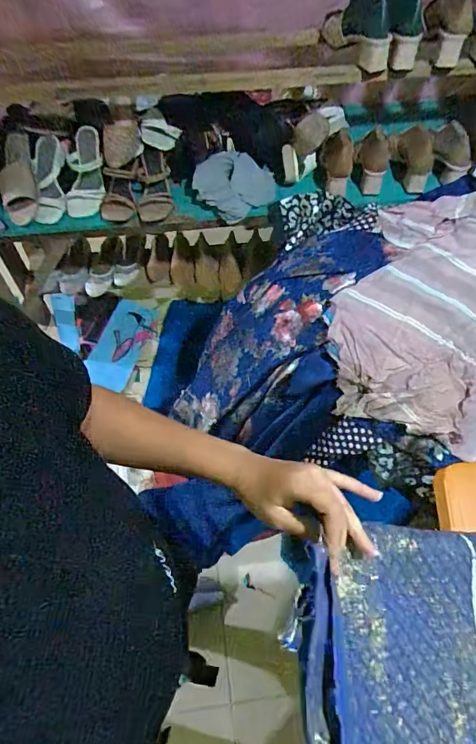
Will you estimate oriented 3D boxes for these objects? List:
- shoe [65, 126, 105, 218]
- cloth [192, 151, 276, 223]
[{"bbox_3d":[-0.389,-0.513,1.094,0.104,0.083,0.252,-8,61,-5],"label":"shoe"},{"bbox_3d":[-0.007,-0.466,1.084,0.206,0.083,0.171,-3,61,-2],"label":"cloth"}]

